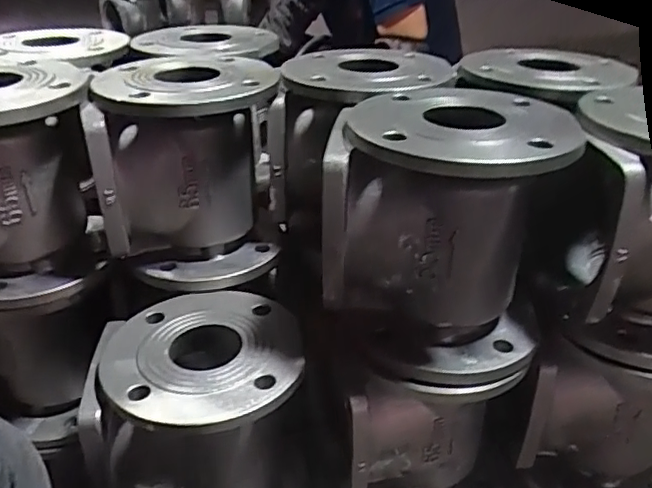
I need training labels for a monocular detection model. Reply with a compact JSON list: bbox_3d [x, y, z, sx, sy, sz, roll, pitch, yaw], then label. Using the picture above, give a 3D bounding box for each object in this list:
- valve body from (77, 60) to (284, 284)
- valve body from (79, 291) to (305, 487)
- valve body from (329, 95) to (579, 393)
[{"bbox_3d":[-0.135,-0.076,0.602,0.168,0.191,0.145,-5,30,-9],"label":"valve body"},{"bbox_3d":[-0.115,0.176,0.573,0.184,0.199,0.172,0,30,-2],"label":"valve body"},{"bbox_3d":[0.094,-0.015,0.517,0.176,0.191,0.183,4,30,6],"label":"valve body"}]

